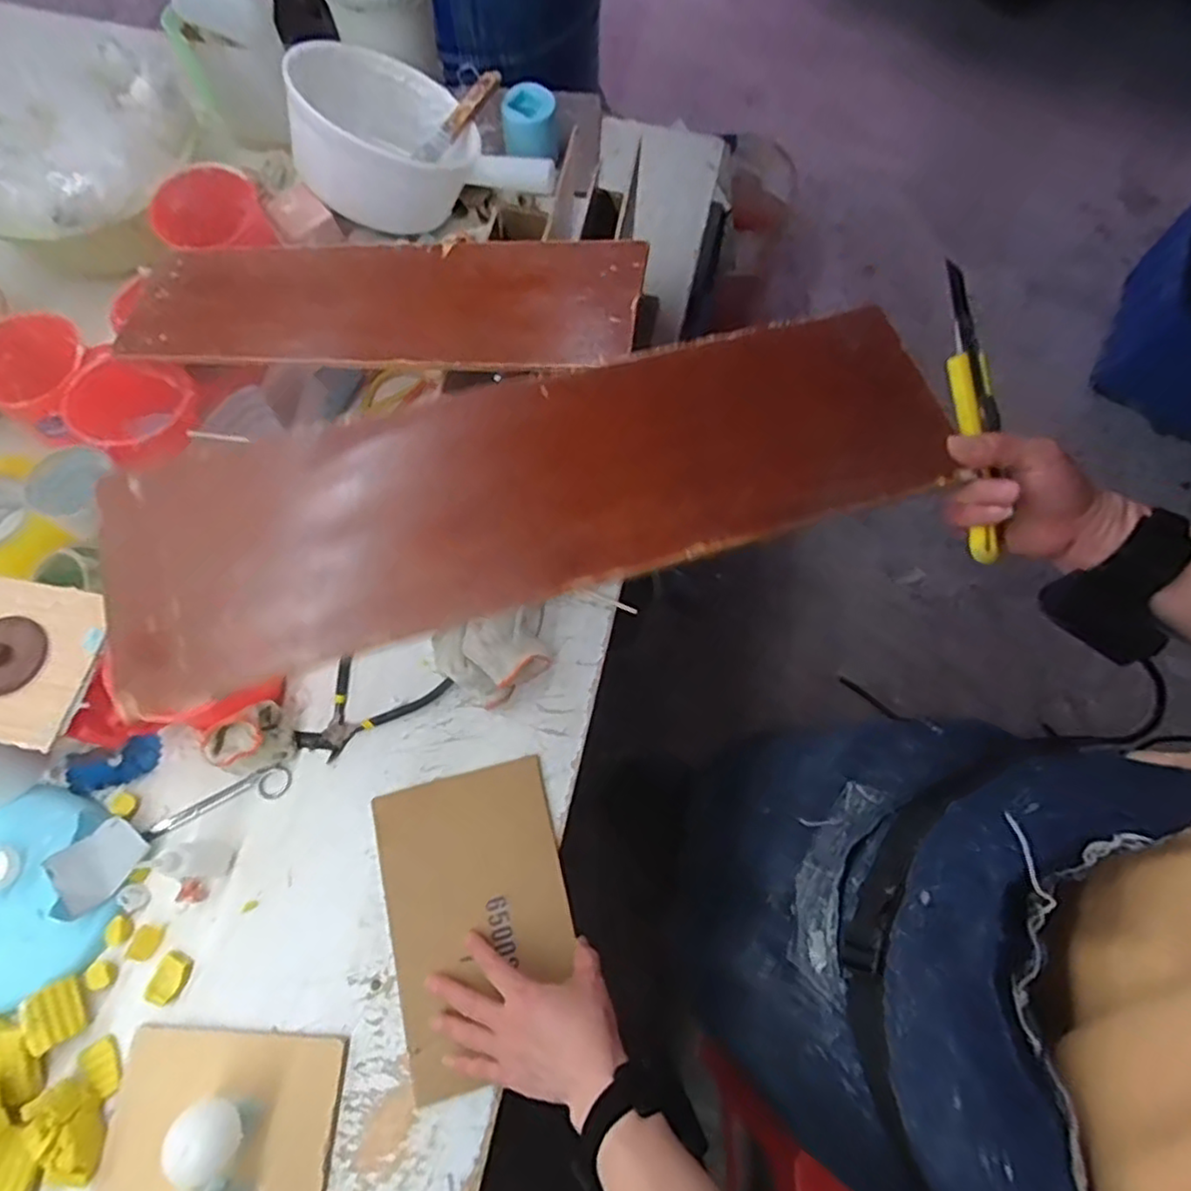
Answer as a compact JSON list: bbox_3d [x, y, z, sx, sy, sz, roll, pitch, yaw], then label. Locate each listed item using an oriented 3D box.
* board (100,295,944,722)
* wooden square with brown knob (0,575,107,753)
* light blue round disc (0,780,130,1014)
[{"bbox_3d":[-0.020,-0.077,0.420,0.519,0.016,0.155,-17,71,-13],"label":"board"},{"bbox_3d":[-0.498,0.052,0.571,0.138,0.017,0.137,9,69,1],"label":"wooden square with brown knob"},{"bbox_3d":[-0.525,0.272,0.597,0.181,0.028,0.168,1,69,-2],"label":"light blue round disc"}]

